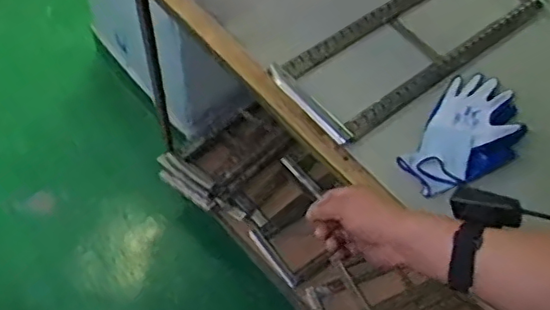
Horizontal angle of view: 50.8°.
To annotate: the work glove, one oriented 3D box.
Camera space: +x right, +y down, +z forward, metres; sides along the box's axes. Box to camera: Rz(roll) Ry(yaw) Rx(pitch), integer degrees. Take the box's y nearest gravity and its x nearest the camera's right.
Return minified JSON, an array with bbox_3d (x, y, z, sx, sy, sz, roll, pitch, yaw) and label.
[{"bbox_3d":[0.297,-0.035,0.874,0.136,0.046,0.244,32,61,15],"label":"work glove"}]

